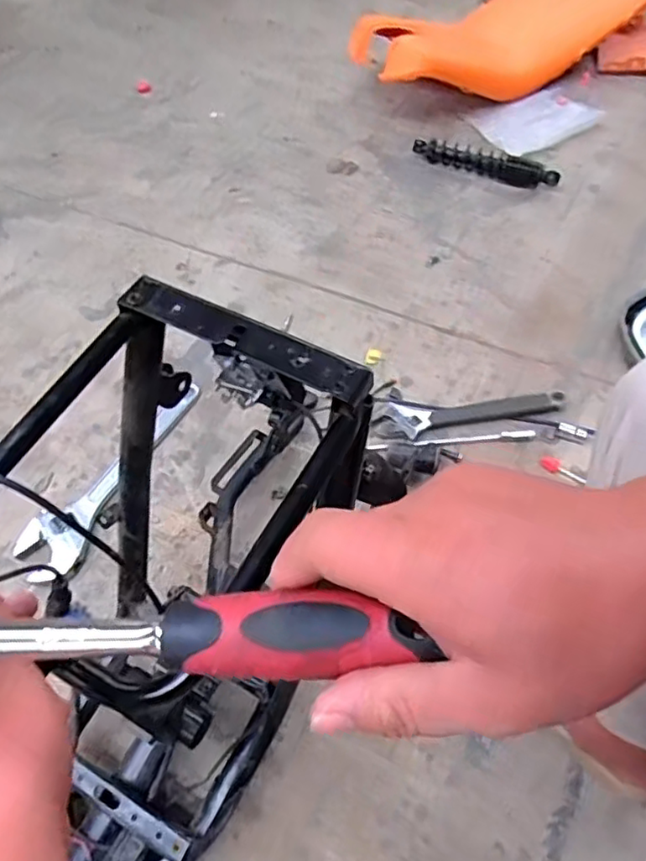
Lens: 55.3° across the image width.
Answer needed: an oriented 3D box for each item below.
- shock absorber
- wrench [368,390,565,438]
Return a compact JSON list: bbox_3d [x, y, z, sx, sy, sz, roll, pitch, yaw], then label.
[{"bbox_3d":[0.318,-0.526,1.205,0.277,0.038,0.048,21,62,14],"label":"shock absorber"},{"bbox_3d":[0.219,-0.025,0.917,0.273,0.018,0.062,-5,59,-1],"label":"wrench"}]

